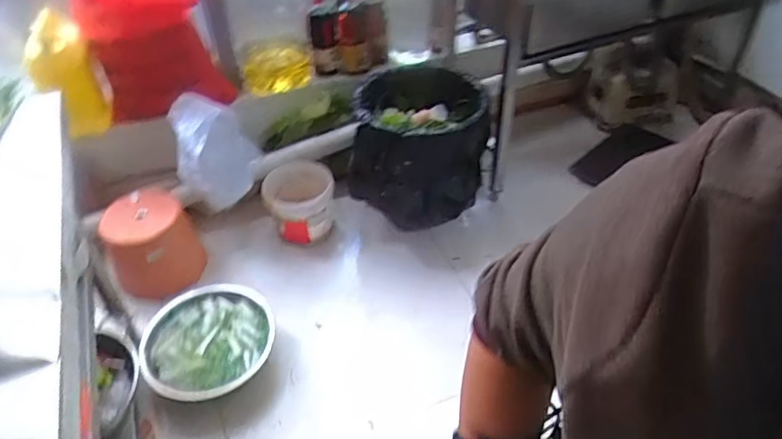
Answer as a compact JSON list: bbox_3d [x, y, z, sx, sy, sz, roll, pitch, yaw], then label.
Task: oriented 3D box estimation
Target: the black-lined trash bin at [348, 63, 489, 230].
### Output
[{"bbox_3d":[0.090,-0.237,1.856,0.429,0.350,0.420,5,43,7],"label":"black-lined trash bin"}]

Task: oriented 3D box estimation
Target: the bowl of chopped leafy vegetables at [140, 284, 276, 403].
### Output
[{"bbox_3d":[-0.509,0.332,1.606,0.367,0.103,0.359,-1,43,1],"label":"bowl of chopped leafy vegetables"}]

